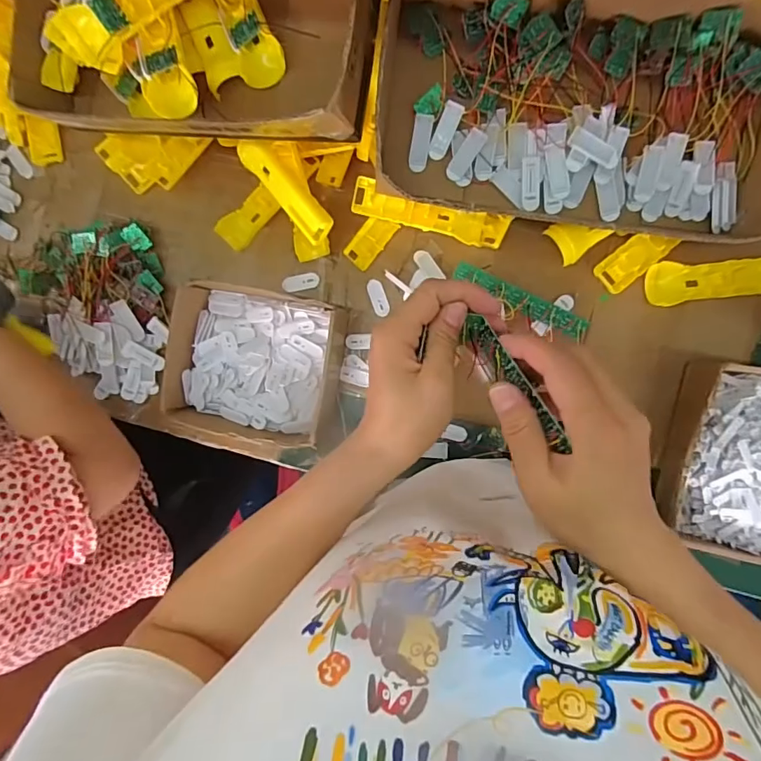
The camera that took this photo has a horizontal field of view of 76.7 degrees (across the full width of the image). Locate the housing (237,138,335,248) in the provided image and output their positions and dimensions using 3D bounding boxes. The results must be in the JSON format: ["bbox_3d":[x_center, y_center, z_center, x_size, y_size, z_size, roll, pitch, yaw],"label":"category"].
[{"bbox_3d":[-0.119,-0.243,0.603,0.045,0.025,0.162,-40,85,4],"label":"housing"}]

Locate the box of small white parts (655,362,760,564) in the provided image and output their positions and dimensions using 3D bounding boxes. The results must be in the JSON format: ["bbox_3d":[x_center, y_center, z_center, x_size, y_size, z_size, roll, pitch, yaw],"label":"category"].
[{"bbox_3d":[0.430,0.098,0.547,0.168,0.079,0.212,12,90,6],"label":"box of small white parts"}]

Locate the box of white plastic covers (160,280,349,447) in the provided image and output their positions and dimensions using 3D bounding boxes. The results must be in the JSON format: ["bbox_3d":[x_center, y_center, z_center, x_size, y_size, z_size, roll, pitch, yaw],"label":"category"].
[{"bbox_3d":[-0.166,-0.023,0.640,0.217,0.058,0.187,11,90,6],"label":"box of white plastic covers"}]

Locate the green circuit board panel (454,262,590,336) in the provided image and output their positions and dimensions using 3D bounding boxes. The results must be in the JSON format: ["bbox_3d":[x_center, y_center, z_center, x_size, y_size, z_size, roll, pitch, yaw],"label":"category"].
[{"bbox_3d":[0.176,-0.098,0.598,0.179,0.007,0.026,25,102,-2],"label":"green circuit board panel"}]

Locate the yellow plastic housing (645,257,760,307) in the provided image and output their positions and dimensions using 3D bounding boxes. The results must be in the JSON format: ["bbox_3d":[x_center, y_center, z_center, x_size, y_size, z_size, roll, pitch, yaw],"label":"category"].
[{"bbox_3d":[0.411,-0.123,0.580,0.166,0.018,0.050,-7,88,6],"label":"yellow plastic housing"}]

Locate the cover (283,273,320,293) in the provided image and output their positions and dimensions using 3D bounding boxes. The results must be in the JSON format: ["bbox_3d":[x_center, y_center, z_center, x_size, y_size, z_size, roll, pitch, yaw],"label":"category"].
[{"bbox_3d":[-0.108,-0.134,0.655,0.049,0.009,0.023,-12,87,6],"label":"cover"}]

